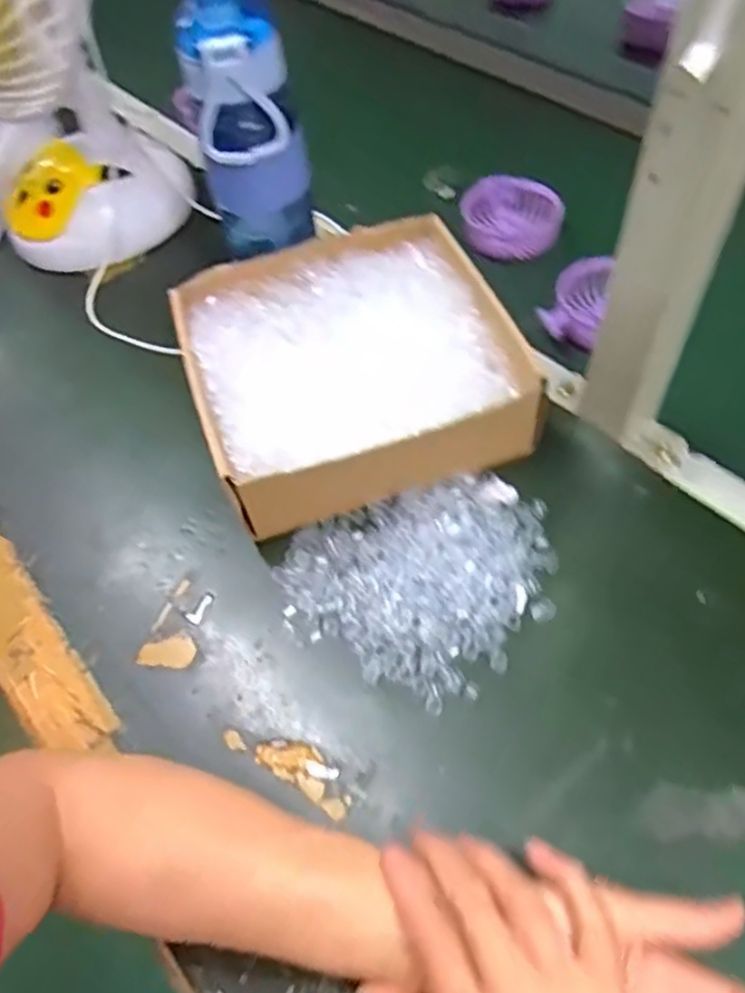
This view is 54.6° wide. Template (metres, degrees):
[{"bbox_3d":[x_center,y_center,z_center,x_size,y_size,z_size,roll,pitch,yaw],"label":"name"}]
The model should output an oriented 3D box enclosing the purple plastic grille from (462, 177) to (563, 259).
[{"bbox_3d":[0.131,-0.265,0.682,0.086,0.038,0.077,-4,55,2],"label":"purple plastic grille"}]

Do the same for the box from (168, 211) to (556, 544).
[{"bbox_3d":[-0.018,-0.094,0.518,0.208,0.065,0.207,-18,56,-7],"label":"box"}]

